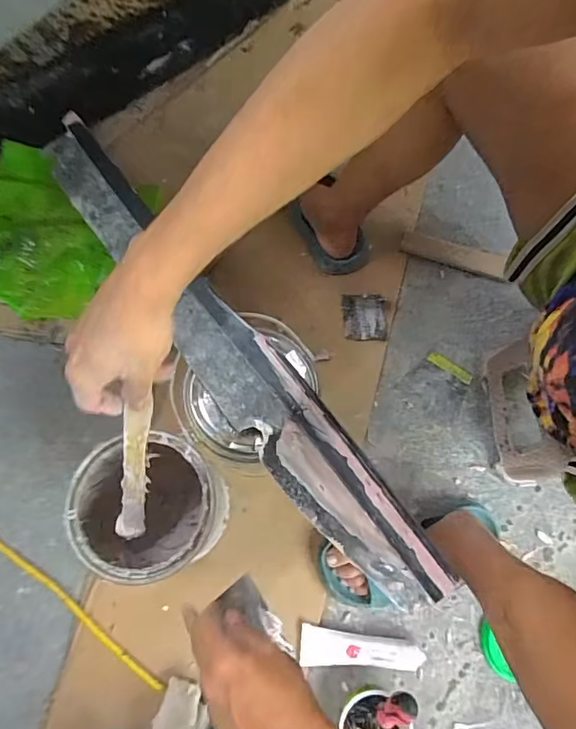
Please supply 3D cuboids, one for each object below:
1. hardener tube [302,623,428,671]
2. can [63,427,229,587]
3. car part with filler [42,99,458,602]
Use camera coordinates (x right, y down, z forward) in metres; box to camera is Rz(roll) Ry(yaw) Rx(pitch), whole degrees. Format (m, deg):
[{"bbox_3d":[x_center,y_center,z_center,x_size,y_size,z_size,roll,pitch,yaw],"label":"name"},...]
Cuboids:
[{"bbox_3d":[0.102,0.397,0.673,0.167,0.030,0.046,6,74,1],"label":"hardener tube"},{"bbox_3d":[-0.163,0.184,0.628,0.154,0.208,0.153,0,74,-1],"label":"can"},{"bbox_3d":[-0.099,-0.047,0.575,0.085,0.034,0.746,-37,71,-10],"label":"car part with filler"}]

